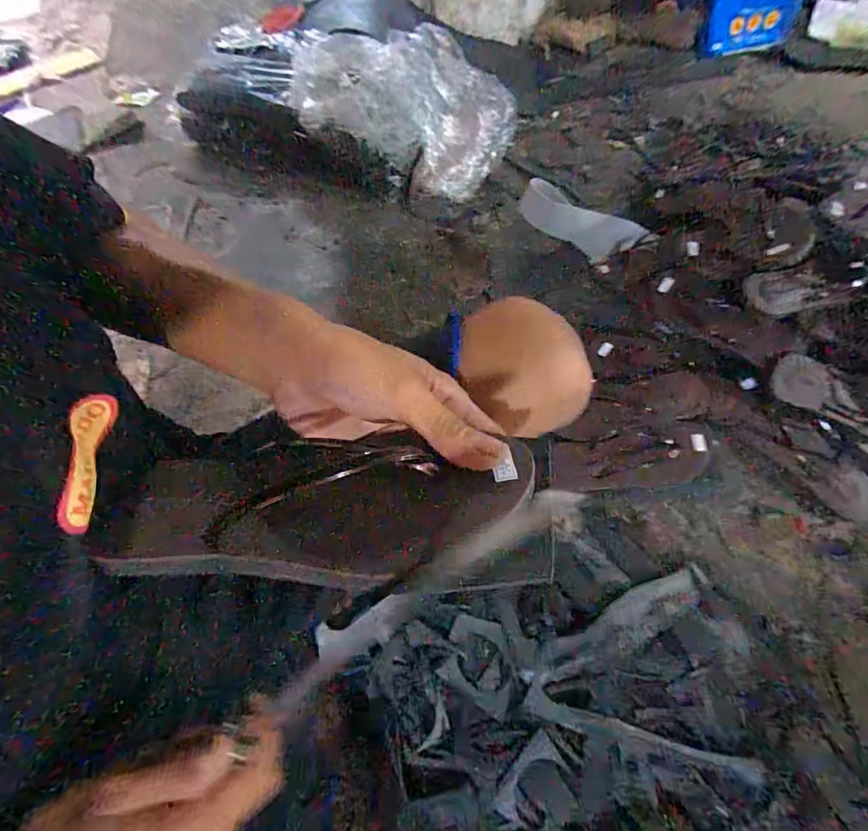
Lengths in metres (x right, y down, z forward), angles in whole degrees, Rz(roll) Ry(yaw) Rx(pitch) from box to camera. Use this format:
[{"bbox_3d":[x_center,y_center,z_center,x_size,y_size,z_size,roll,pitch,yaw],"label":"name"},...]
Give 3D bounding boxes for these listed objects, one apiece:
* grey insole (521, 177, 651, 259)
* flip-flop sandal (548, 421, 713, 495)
[{"bbox_3d":[0.272,-0.379,0.887,0.093,0.038,0.244,-40,66,-16],"label":"grey insole"},{"bbox_3d":[0.285,0.063,0.660,0.212,0.025,0.084,-8,83,4],"label":"flip-flop sandal"}]

